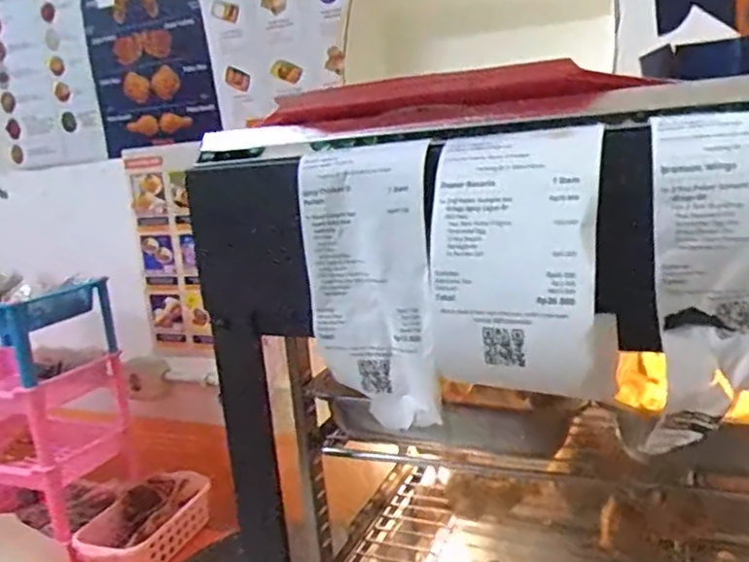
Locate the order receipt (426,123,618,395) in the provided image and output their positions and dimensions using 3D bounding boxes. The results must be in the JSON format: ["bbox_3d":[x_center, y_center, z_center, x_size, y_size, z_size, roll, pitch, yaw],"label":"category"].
[{"bbox_3d":[0.069,-0.008,0.322,0.091,0.121,0.040,0,12,26],"label":"order receipt"}]

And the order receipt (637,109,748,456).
[{"bbox_3d":[0.170,0.003,0.293,0.077,0.154,0.027,-1,12,23],"label":"order receipt"}]

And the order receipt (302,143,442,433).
[{"bbox_3d":[0.000,0.003,0.374,0.076,0.152,0.021,1,13,29],"label":"order receipt"}]

